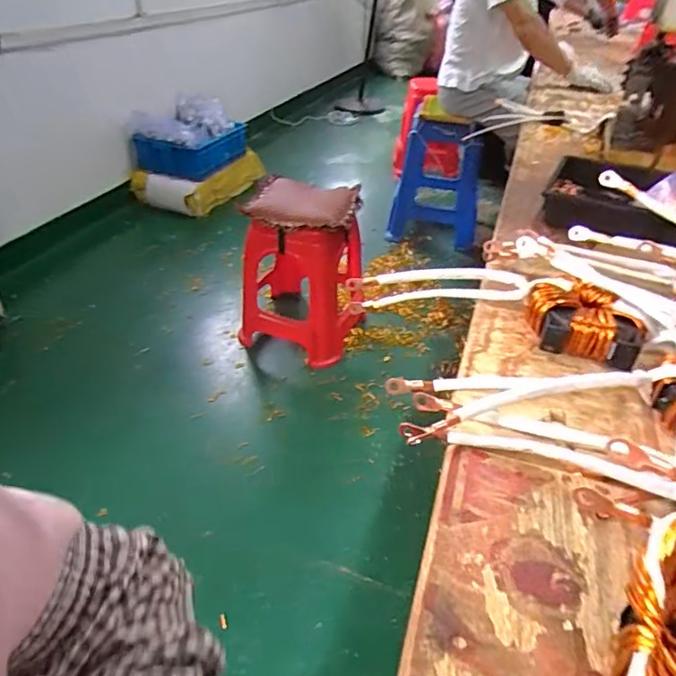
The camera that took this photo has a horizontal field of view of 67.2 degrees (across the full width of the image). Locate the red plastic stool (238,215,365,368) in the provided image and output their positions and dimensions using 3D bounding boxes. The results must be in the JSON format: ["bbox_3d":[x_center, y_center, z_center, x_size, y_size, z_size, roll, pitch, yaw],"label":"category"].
[{"bbox_3d":[-0.114,-0.212,1.704,0.384,0.439,0.365,11,39,12],"label":"red plastic stool"}]

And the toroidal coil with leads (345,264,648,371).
[{"bbox_3d":[0.190,-0.055,0.663,0.378,0.059,0.131,20,42,20],"label":"toroidal coil with leads"}]

